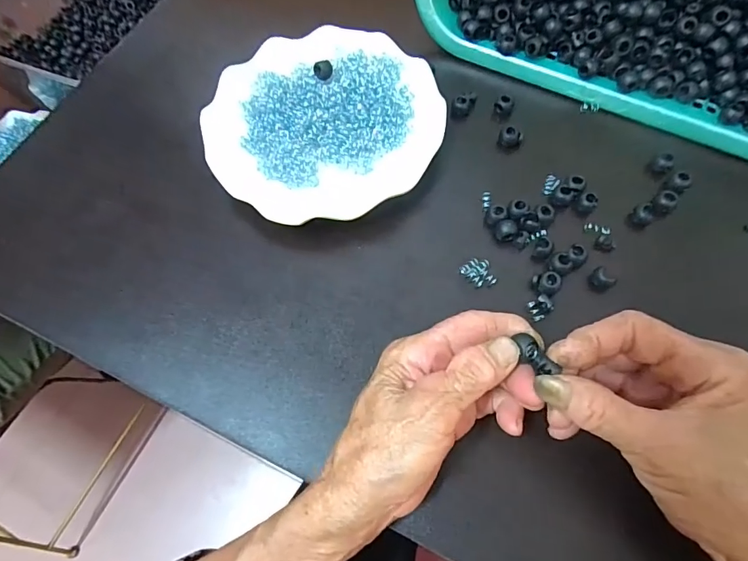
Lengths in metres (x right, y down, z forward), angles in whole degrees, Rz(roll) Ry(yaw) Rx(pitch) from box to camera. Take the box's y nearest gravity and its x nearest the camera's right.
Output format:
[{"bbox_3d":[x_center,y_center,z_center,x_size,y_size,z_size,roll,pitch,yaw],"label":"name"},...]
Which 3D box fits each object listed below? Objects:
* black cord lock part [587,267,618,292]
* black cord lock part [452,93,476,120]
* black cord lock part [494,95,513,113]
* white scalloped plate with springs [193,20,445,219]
[{"bbox_3d":[0.156,0.001,0.298,0.009,0.015,0.016,-38,70,-12],"label":"black cord lock part"},{"bbox_3d":[0.076,-0.148,0.363,0.017,0.017,0.019,18,69,10],"label":"black cord lock part"},{"bbox_3d":[0.106,-0.143,0.356,0.014,0.015,0.010,18,69,9],"label":"black cord lock part"},{"bbox_3d":[-0.040,-0.124,0.350,0.178,0.029,0.173,-1,67,3],"label":"white scalloped plate with springs"}]

